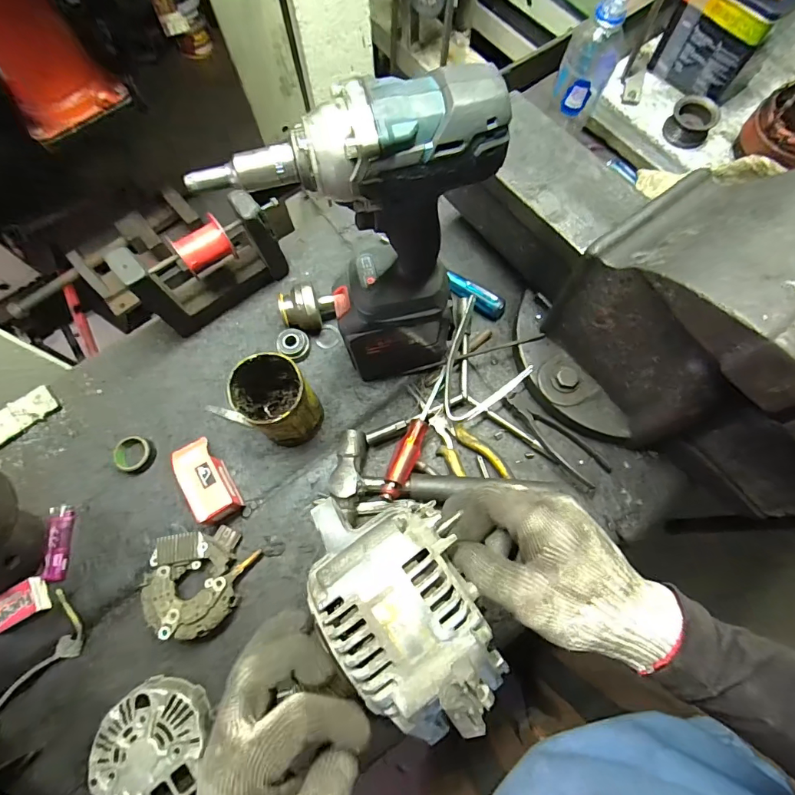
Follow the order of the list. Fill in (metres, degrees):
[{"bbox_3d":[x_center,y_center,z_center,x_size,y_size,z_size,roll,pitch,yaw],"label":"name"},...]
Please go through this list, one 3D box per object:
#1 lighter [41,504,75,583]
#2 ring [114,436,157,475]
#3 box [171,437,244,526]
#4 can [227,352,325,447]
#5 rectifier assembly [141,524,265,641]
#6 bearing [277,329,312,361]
[{"bbox_3d":[-0.376,0.161,0.478,0.019,0.018,0.078,-4,73,0],"label":"lighter"},{"bbox_3d":[-0.307,0.068,0.504,0.044,0.015,0.040,0,73,1],"label":"ring"},{"bbox_3d":[-0.214,0.094,0.485,0.043,0.043,0.094,-31,74,-8],"label":"box"},{"bbox_3d":[-0.129,0.005,0.475,0.082,0.113,0.073,39,77,12],"label":"can"},{"bbox_3d":[-0.213,0.192,0.459,0.096,0.035,0.106,15,74,6],"label":"rectifier assembly"},{"bbox_3d":[-0.131,-0.066,0.545,0.037,0.028,0.037,0,73,1],"label":"bearing"}]

